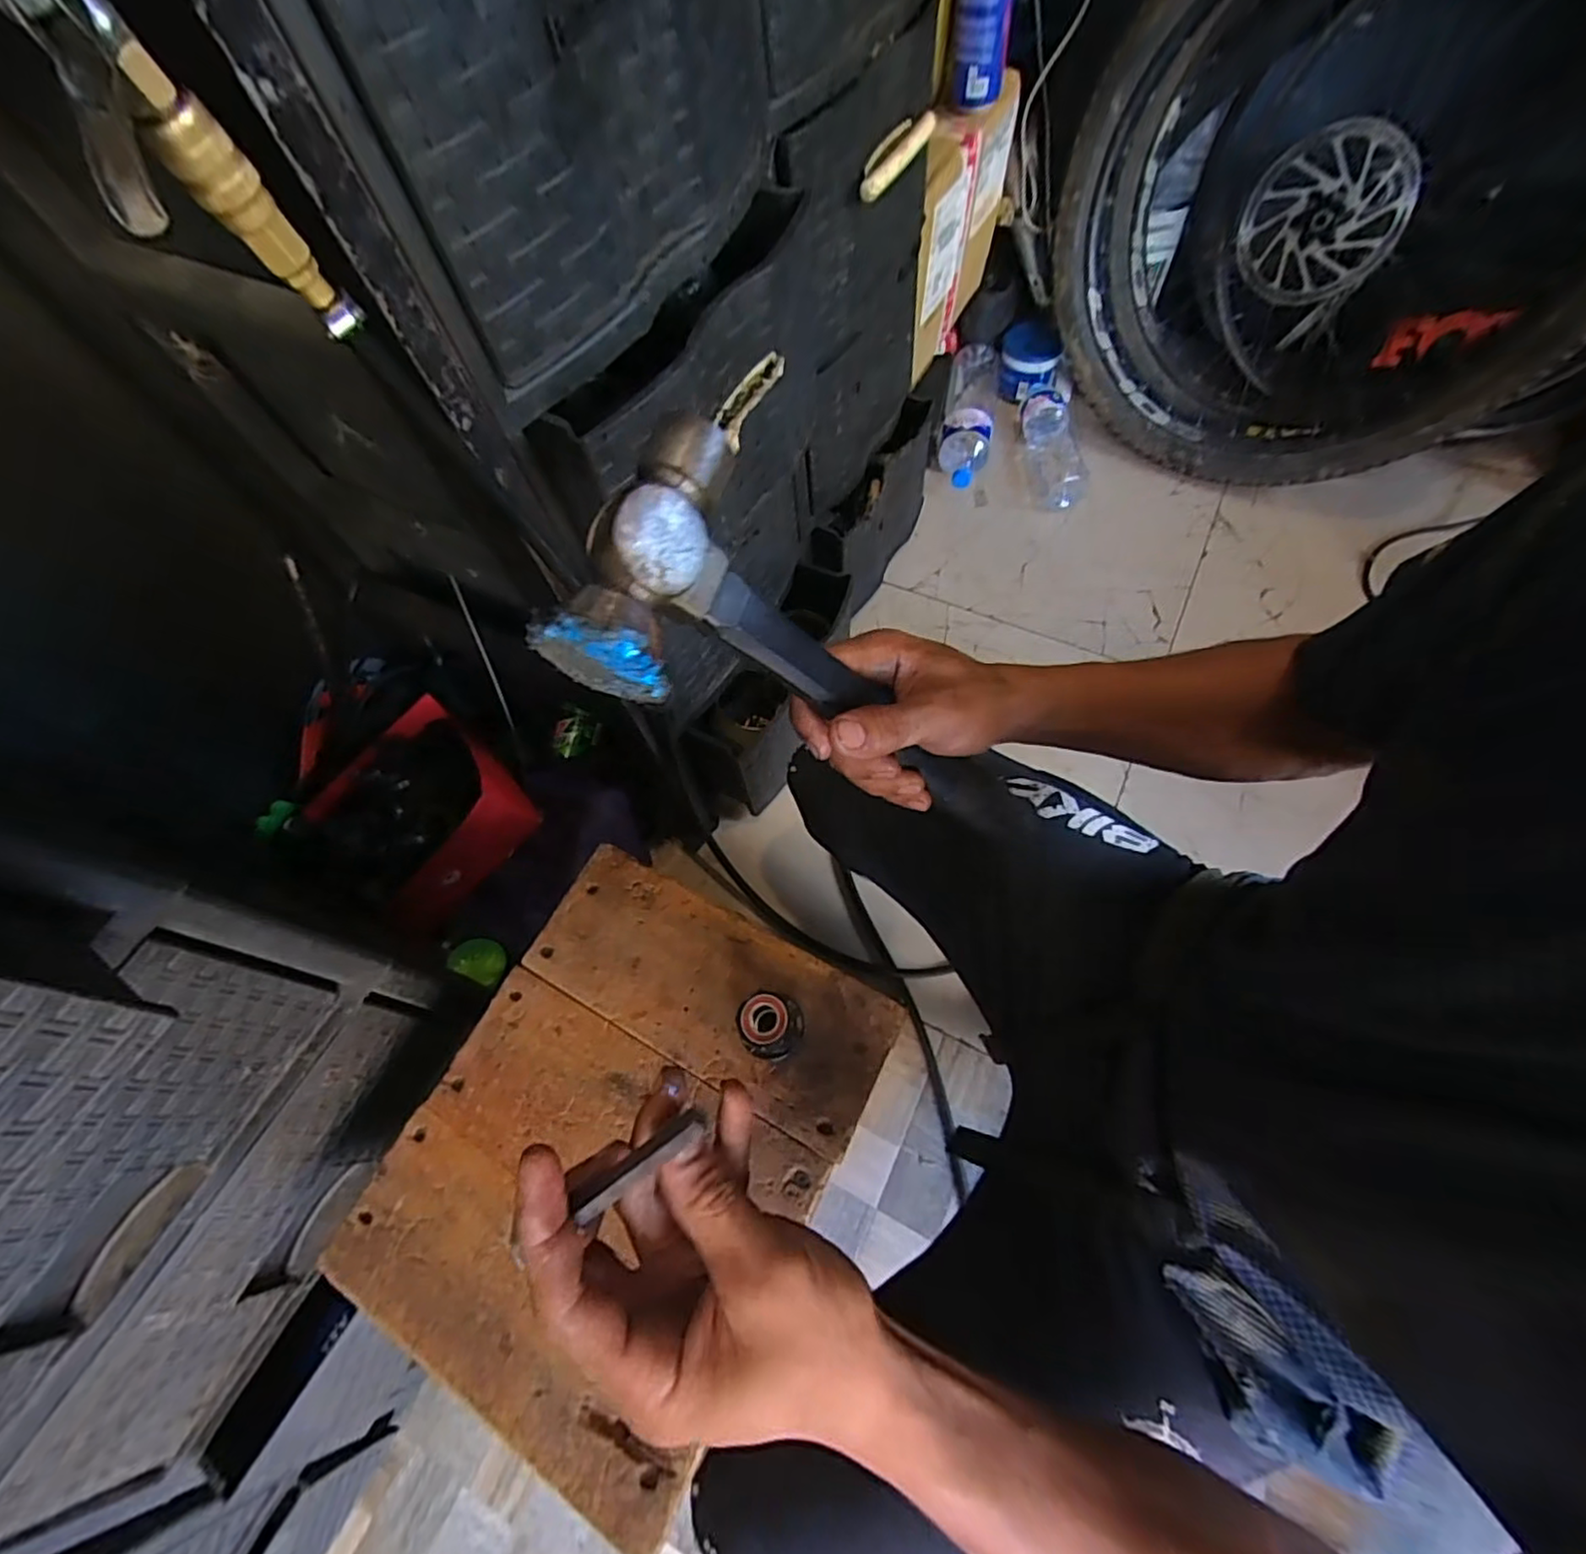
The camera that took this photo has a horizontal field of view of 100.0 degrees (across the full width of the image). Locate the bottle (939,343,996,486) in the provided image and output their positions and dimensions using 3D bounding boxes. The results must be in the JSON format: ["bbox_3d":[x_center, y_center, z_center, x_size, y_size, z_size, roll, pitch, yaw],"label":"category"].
[{"bbox_3d":[0.318,-0.649,1.201,0.089,0.091,0.319,8,65,9],"label":"bottle"}]

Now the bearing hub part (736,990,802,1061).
[{"bbox_3d":[-0.014,0.153,0.412,0.035,0.049,0.037,-2,64,5],"label":"bearing hub part"}]

